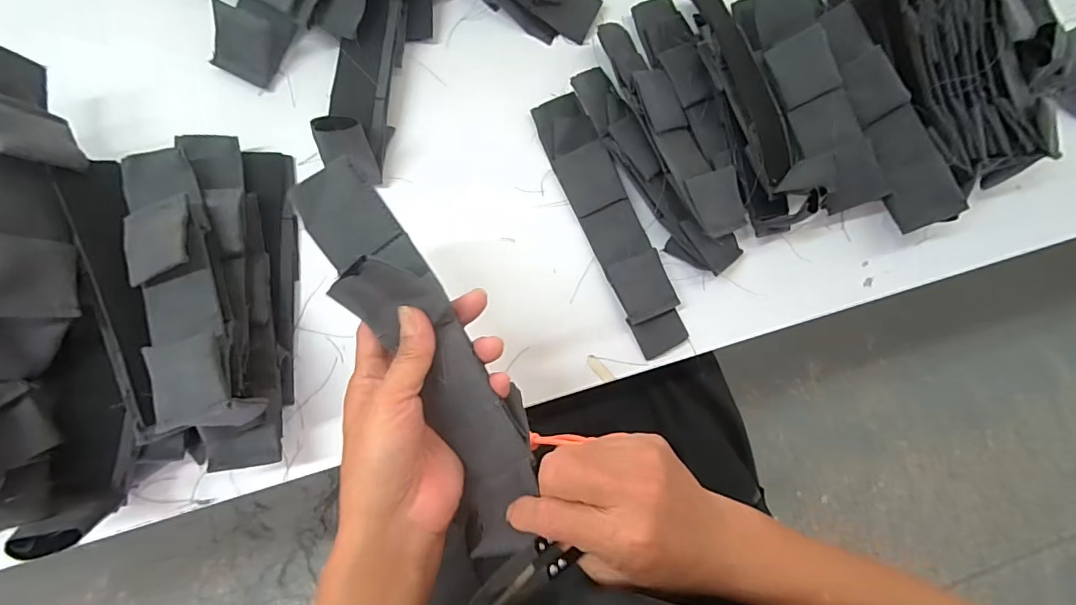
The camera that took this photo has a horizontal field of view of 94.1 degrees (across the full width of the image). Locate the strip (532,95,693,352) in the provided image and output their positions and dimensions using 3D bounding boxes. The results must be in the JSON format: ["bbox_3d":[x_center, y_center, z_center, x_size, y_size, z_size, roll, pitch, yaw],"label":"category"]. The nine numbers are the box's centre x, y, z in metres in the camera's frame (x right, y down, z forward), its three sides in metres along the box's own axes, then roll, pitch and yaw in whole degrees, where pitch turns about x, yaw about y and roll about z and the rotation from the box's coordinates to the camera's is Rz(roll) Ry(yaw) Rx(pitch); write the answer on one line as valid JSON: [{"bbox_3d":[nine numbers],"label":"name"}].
[{"bbox_3d":[0.060,-0.066,0.413,0.046,0.020,0.223,-26,88,-6],"label":"strip"}]

